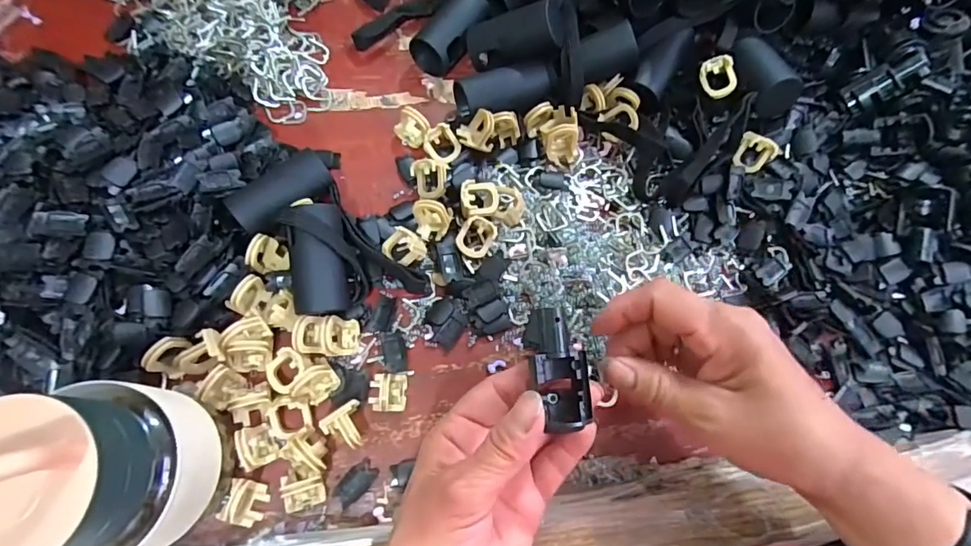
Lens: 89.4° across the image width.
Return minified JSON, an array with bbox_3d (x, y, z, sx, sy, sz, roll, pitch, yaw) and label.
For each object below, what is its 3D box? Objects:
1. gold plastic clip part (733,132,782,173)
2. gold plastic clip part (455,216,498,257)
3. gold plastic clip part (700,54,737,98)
[{"bbox_3d":[0.179,-0.080,0.327,0.023,0.013,0.023,24,124,3],"label":"gold plastic clip part"},{"bbox_3d":[-0.006,-0.023,0.307,0.020,0.010,0.025,39,75,8],"label":"gold plastic clip part"},{"bbox_3d":[0.159,-0.134,0.336,0.021,0.004,0.027,-11,97,17],"label":"gold plastic clip part"}]

